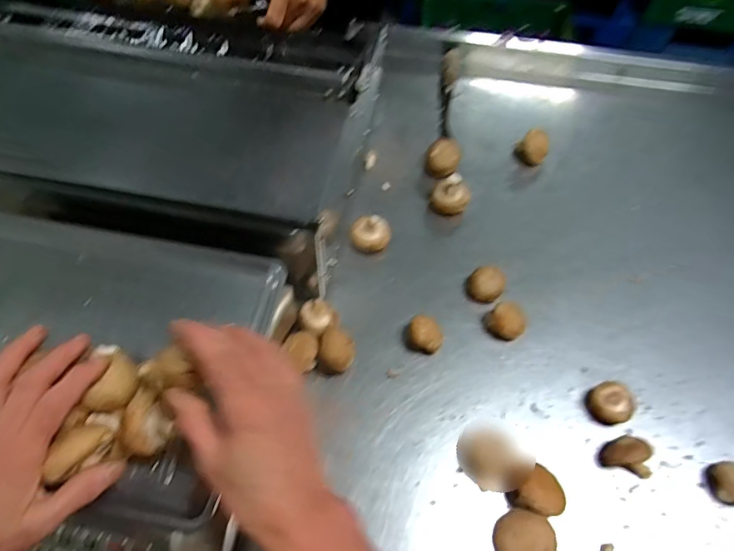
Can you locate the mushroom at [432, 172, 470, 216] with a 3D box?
[{"bbox_3d":[0.115,-0.109,0.659,0.052,0.048,0.042,19,58,9],"label":"mushroom"}]

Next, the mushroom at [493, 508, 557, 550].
[{"bbox_3d":[0.143,0.242,0.438,0.051,0.023,0.050,2,57,-2],"label":"mushroom"}]

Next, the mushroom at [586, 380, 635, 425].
[{"bbox_3d":[0.262,0.132,0.511,0.042,0.037,0.042,2,57,-2],"label":"mushroom"}]

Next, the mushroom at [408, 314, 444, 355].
[{"bbox_3d":[0.067,0.068,0.550,0.038,0.030,0.034,15,57,6],"label":"mushroom"}]

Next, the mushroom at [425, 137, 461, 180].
[{"bbox_3d":[0.110,-0.170,0.703,0.050,0.035,0.052,15,57,6],"label":"mushroom"}]

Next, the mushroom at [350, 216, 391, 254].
[{"bbox_3d":[0.005,-0.053,0.624,0.050,0.042,0.040,12,57,4],"label":"mushroom"}]

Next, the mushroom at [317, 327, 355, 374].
[{"bbox_3d":[-0.033,0.086,0.532,0.039,0.043,0.046,13,59,5],"label":"mushroom"}]

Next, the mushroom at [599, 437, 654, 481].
[{"bbox_3d":[0.264,0.179,0.483,0.046,0.037,0.031,14,57,6],"label":"mushroom"}]

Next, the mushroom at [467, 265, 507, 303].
[{"bbox_3d":[0.145,0.013,0.593,0.042,0.030,0.040,2,57,-2],"label":"mushroom"}]

